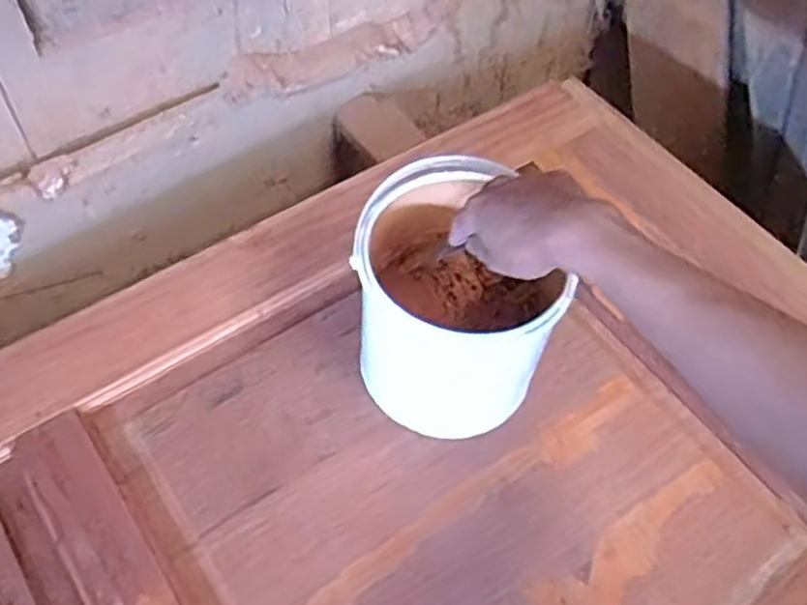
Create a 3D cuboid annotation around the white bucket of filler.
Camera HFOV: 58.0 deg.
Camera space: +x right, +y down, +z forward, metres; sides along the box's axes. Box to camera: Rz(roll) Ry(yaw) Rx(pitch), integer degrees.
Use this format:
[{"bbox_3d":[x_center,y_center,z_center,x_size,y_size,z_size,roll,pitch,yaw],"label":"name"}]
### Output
[{"bbox_3d":[0.047,0.002,0.682,0.169,0.188,0.181,2,57,-2],"label":"white bucket of filler"}]

